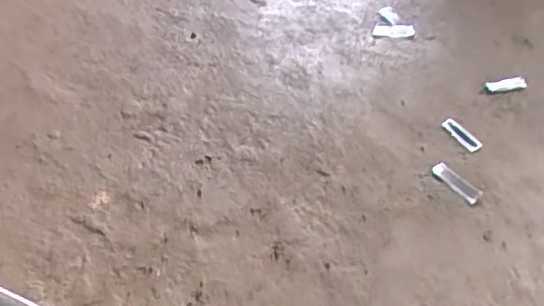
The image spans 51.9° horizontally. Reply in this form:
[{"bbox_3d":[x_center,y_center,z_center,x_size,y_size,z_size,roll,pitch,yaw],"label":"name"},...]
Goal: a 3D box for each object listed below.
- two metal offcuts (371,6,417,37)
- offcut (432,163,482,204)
[{"bbox_3d":[0.158,-0.164,0.713,0.049,0.009,0.054,15,51,10],"label":"two metal offcuts"},{"bbox_3d":[0.199,0.031,0.603,0.018,0.007,0.055,-36,60,-29],"label":"offcut"}]

